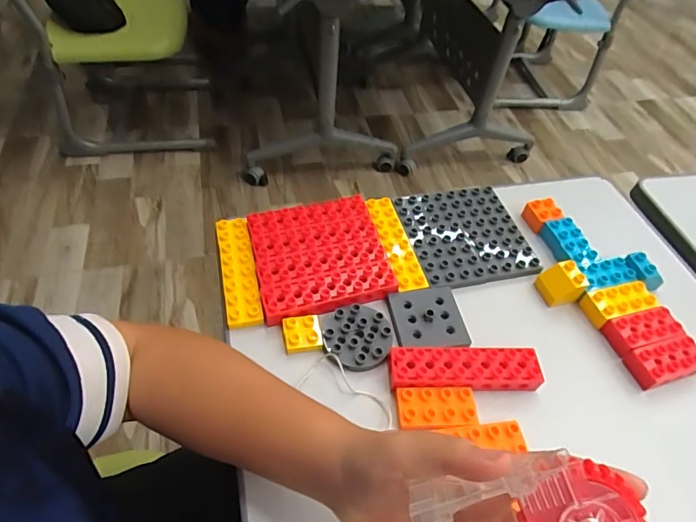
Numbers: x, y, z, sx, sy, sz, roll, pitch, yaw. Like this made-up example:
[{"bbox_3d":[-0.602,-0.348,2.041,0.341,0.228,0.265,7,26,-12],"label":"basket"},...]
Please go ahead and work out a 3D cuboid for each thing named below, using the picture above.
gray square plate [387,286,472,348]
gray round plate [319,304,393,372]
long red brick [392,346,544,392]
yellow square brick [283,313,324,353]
[{"bbox_3d":[0.075,0.055,0.432,0.065,0.012,0.064,-4,52,-9],"label":"gray square plate"},{"bbox_3d":[0.008,0.069,0.413,0.061,0.014,0.059,3,51,-4],"label":"gray round plate"},{"bbox_3d":[0.100,0.094,0.395,0.127,0.021,0.036,1,51,-5],"label":"long red brick"},{"bbox_3d":[-0.041,0.066,0.411,0.033,0.016,0.030,-6,52,-10],"label":"yellow square brick"}]

